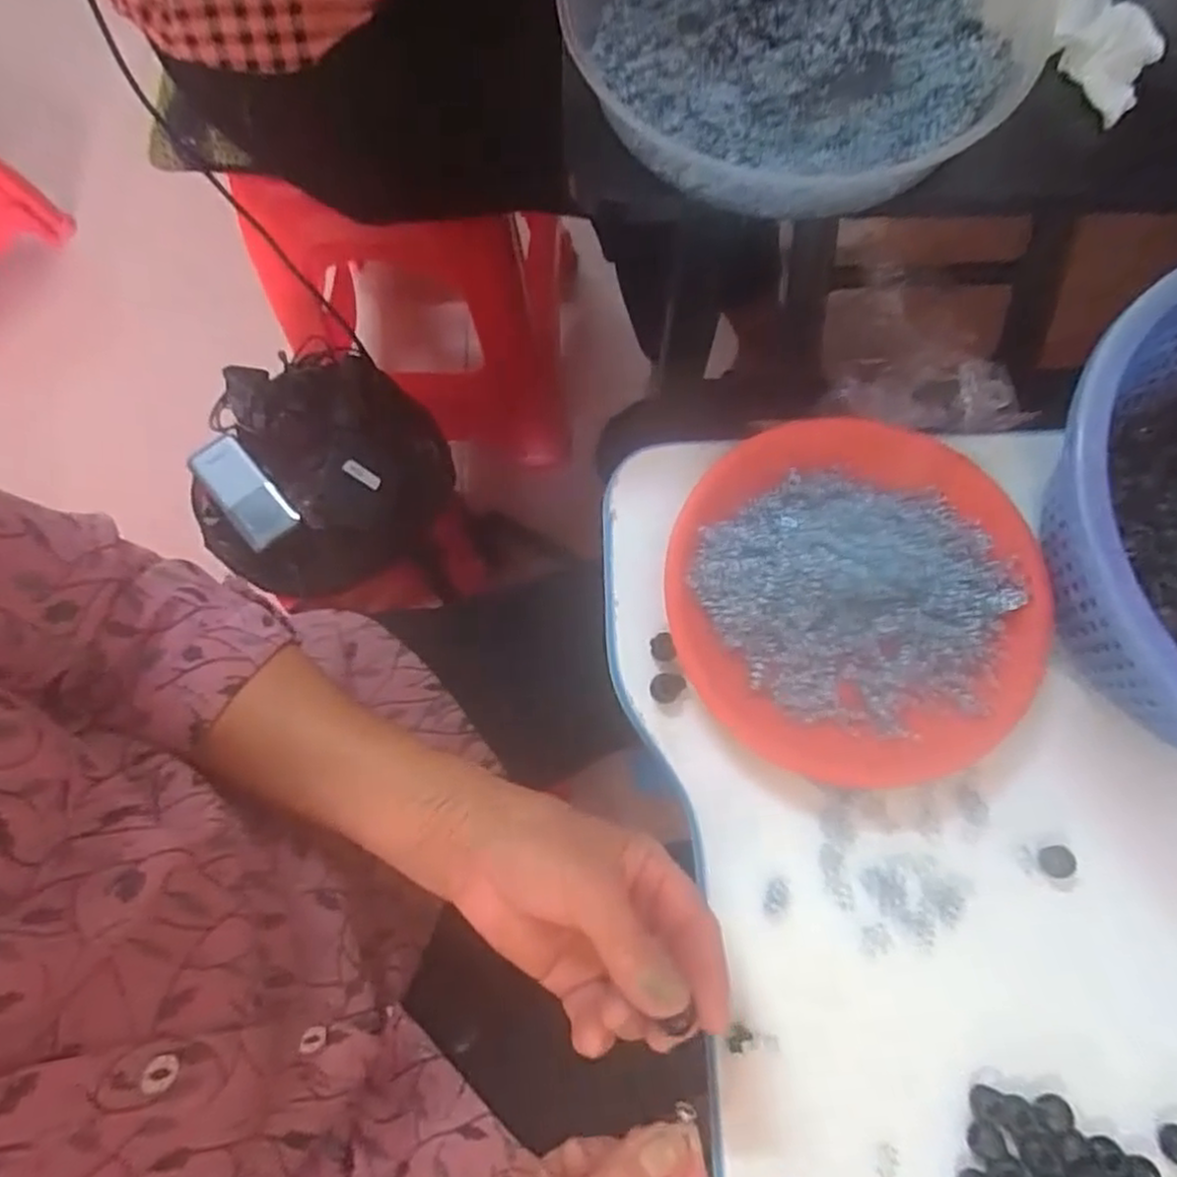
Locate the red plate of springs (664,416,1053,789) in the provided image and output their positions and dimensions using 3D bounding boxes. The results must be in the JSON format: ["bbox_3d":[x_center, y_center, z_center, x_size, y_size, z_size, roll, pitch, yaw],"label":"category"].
[{"bbox_3d":[0.144,0.001,0.396,0.194,0.034,0.188,0,74,1],"label":"red plate of springs"}]

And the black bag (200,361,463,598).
[{"bbox_3d":[-0.276,-0.116,0.764,0.256,0.088,0.226,-33,76,-8],"label":"black bag"}]

